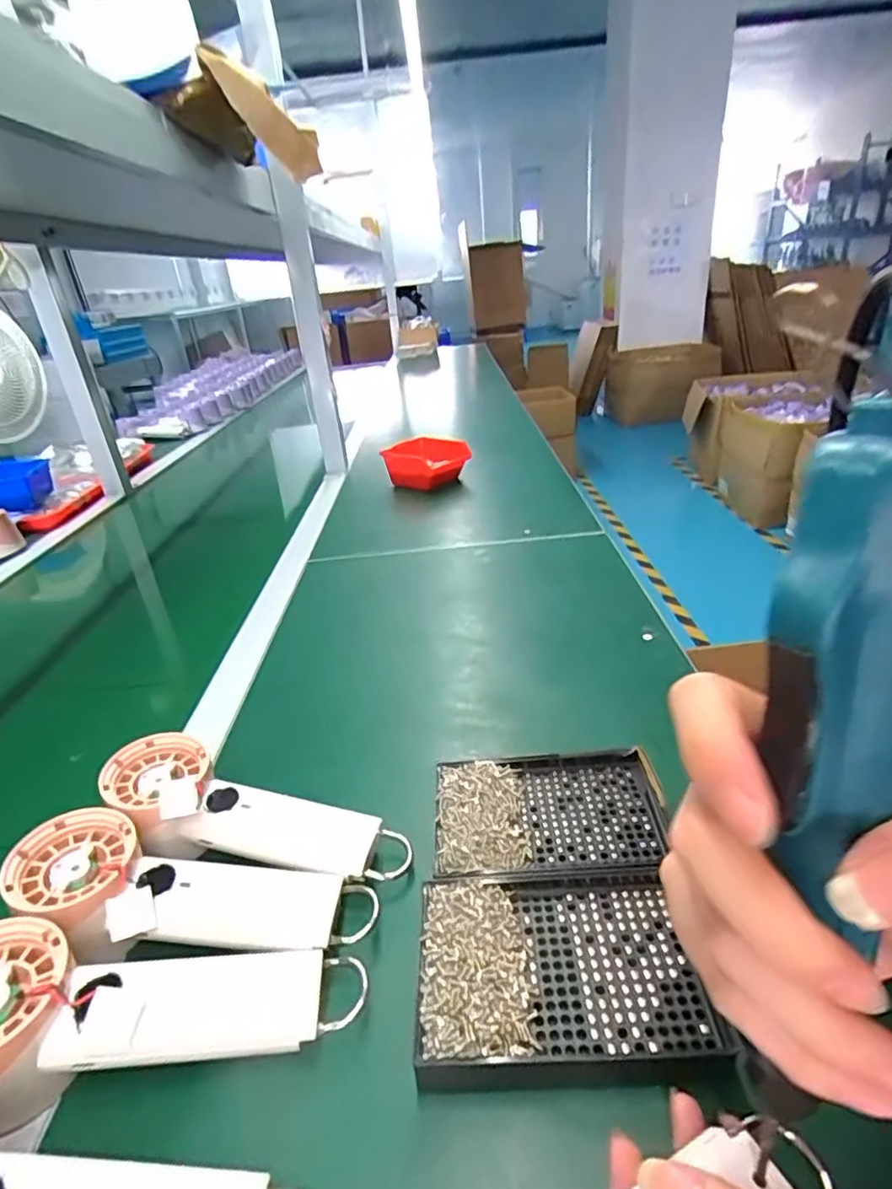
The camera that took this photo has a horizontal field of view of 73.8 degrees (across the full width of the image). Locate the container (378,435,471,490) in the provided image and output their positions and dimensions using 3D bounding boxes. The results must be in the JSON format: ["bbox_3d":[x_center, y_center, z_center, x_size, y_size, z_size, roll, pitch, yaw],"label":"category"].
[{"bbox_3d":[-0.031,-0.220,1.031,0.102,0.083,0.118,-29,36,-35],"label":"container"}]

